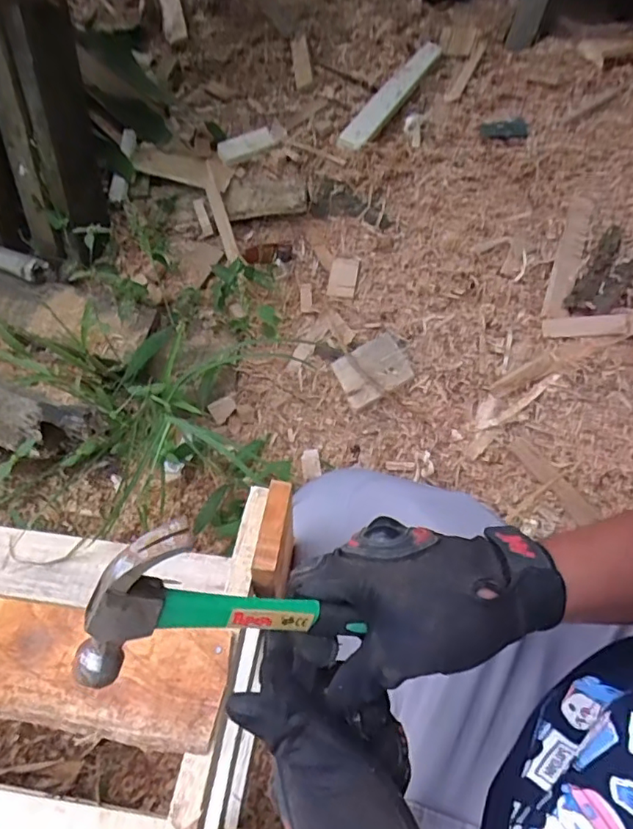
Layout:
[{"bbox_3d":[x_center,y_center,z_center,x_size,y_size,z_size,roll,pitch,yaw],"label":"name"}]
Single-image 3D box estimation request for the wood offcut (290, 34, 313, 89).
[{"bbox_3d":[-0.030,-0.694,1.081,0.033,0.008,0.129,-11,72,9],"label":"wood offcut"}]

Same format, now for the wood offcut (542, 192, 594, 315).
[{"bbox_3d":[0.375,-0.237,0.822,0.034,0.012,0.199,17,81,9],"label":"wood offcut"}]

